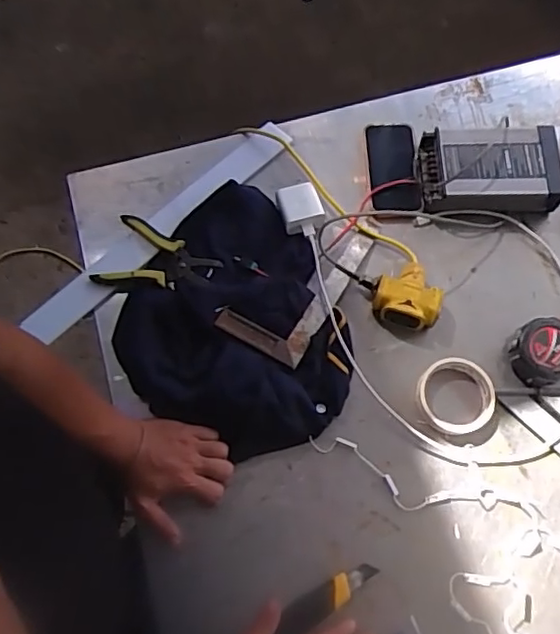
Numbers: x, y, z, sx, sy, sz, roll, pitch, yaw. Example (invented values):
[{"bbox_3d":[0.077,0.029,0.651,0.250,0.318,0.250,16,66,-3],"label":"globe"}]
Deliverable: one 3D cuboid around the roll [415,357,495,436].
[{"bbox_3d":[0.210,0.094,0.701,0.091,0.022,0.089,0,69,-1],"label":"roll"}]

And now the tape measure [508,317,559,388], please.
[{"bbox_3d":[0.327,0.042,0.720,0.090,0.040,0.080,-25,72,-10],"label":"tape measure"}]

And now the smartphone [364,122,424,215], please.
[{"bbox_3d":[0.157,-0.211,0.820,0.066,0.012,0.147,-3,66,6],"label":"smartphone"}]

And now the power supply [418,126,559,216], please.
[{"bbox_3d":[0.288,-0.200,0.802,0.186,0.050,0.117,1,69,0],"label":"power supply"}]

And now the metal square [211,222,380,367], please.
[{"bbox_3d":[0.031,-0.042,0.740,0.108,0.034,0.220,34,72,11],"label":"metal square"}]

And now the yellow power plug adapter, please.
[{"bbox_3d":[0.164,-0.028,0.743,0.082,0.044,0.084,19,70,6],"label":"yellow power plug adapter"}]

